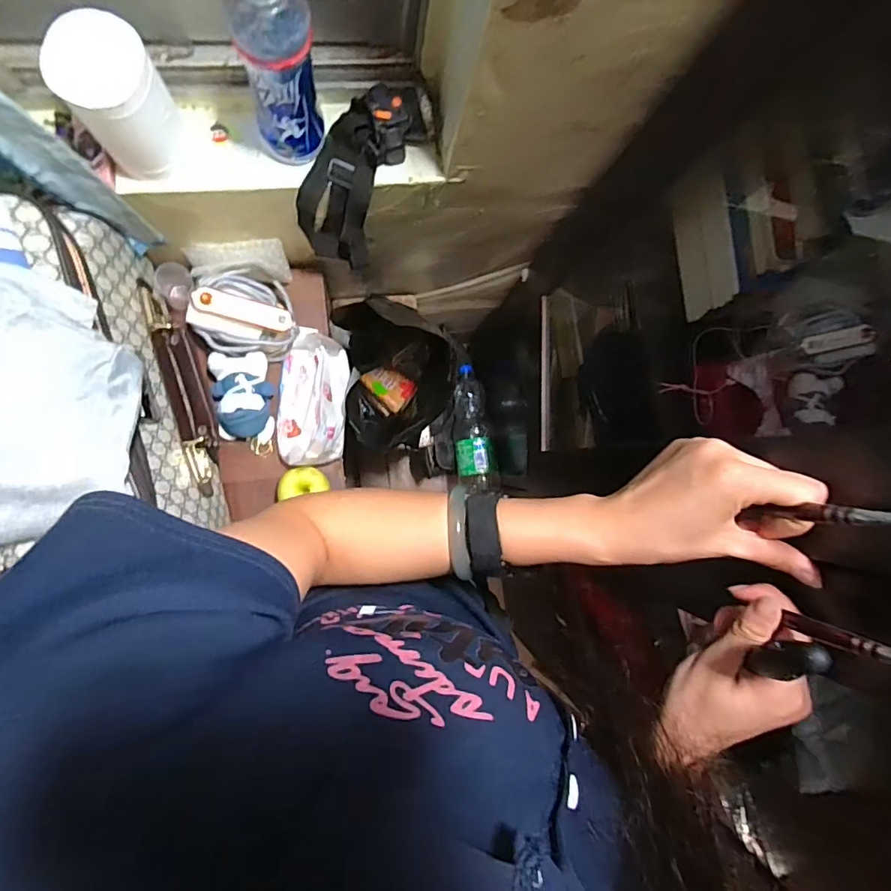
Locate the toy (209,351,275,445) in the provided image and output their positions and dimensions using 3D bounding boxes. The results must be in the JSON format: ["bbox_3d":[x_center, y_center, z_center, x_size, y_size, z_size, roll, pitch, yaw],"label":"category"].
[{"bbox_3d":[-0.284,-0.067,0.736,0.081,0.052,0.123,-4,89,-9],"label":"toy"}]

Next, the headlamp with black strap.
[{"bbox_3d":[-0.109,-0.308,0.620,0.085,0.236,0.092,38,47,-6],"label":"headlamp with black strap"}]

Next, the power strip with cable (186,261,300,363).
[{"bbox_3d":[-0.279,-0.183,0.716,0.148,0.084,0.112,1,88,-9],"label":"power strip with cable"}]

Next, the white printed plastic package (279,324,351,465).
[{"bbox_3d":[-0.190,-0.069,0.743,0.098,0.072,0.193,4,88,-9],"label":"white printed plastic package"}]

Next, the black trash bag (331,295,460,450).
[{"bbox_3d":[-0.084,-0.105,0.840,0.145,0.281,0.199,-8,90,-9],"label":"black trash bag"}]

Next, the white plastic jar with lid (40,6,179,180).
[{"bbox_3d":[-0.306,-0.324,0.498,0.074,0.129,0.078,0,88,-9],"label":"white plastic jar with lid"}]

